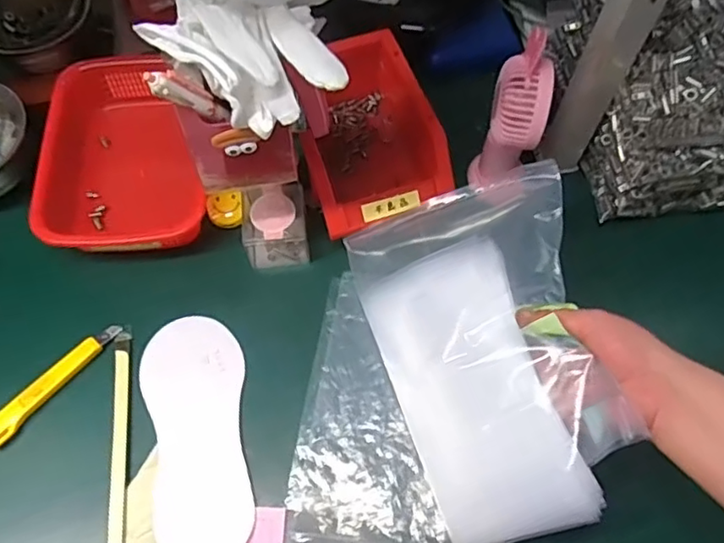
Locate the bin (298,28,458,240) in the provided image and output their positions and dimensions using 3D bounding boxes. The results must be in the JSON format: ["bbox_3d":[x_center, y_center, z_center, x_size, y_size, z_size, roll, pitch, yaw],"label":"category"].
[{"bbox_3d":[0.002,-0.131,0.592,0.120,0.078,0.183,-16,66,-8],"label":"bin"}]

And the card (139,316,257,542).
[{"bbox_3d":[-0.132,0.129,0.499,0.081,0.007,0.198,-10,61,-14],"label":"card"}]

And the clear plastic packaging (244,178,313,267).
[{"bbox_3d":[-0.079,-0.043,0.565,0.059,0.056,0.058,-3,65,-2],"label":"clear plastic packaging"}]

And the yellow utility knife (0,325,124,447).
[{"bbox_3d":[-0.260,0.093,0.516,0.019,0.011,0.131,38,70,16],"label":"yellow utility knife"}]

